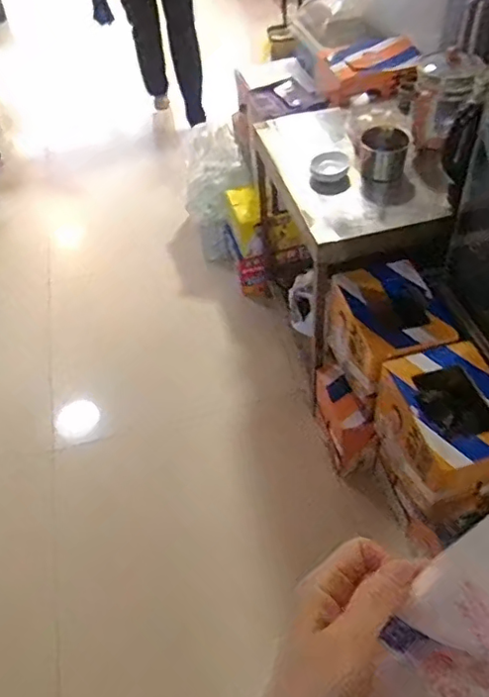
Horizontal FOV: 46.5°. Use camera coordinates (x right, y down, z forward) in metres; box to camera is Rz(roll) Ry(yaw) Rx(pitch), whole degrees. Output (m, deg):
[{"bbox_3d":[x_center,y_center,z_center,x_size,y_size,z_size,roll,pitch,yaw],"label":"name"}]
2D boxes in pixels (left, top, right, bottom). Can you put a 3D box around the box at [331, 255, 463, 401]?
[{"bbox_3d":[0.367,-0.032,1.420,0.233,0.242,0.302,-17,50,-9],"label":"box"}]

